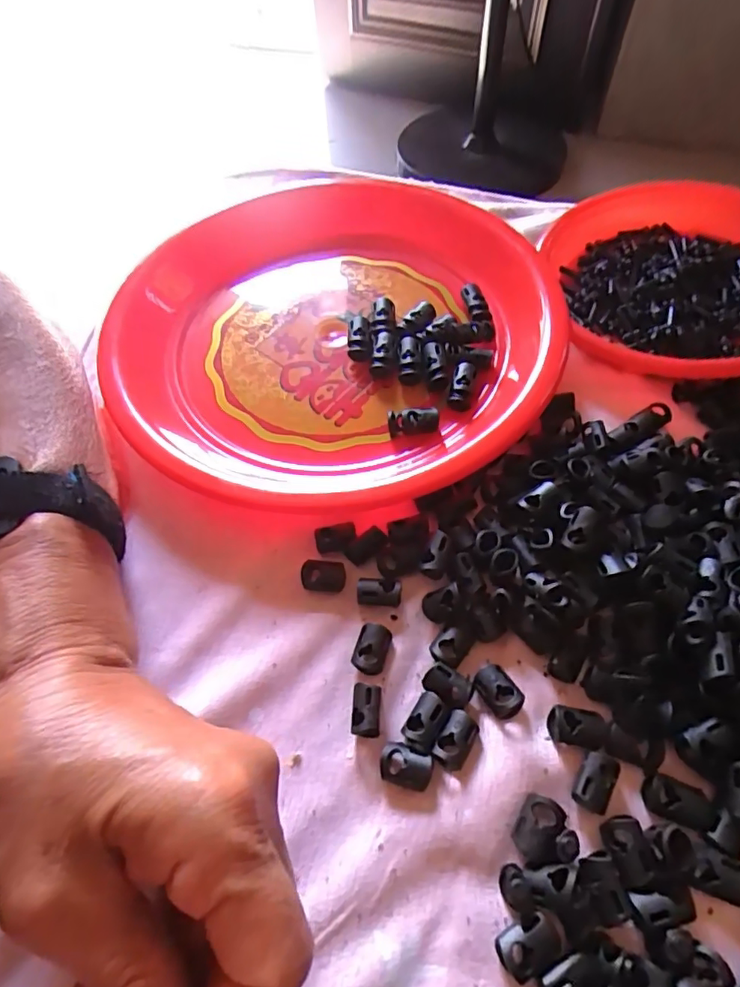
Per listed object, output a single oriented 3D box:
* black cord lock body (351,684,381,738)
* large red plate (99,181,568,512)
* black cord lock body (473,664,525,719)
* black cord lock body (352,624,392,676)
[{"bbox_3d":[-0.001,0.088,0.219,0.011,0.012,0.019,1,59,3],"label":"black cord lock body"},{"bbox_3d":[-0.019,-0.101,0.314,0.246,0.027,0.249,-1,59,2],"label":"large red plate"},{"bbox_3d":[0.053,0.081,0.220,0.014,0.008,0.020,-29,62,-14],"label":"black cord lock body"},{"bbox_3d":[0.001,0.067,0.233,0.014,0.009,0.019,10,60,9],"label":"black cord lock body"}]

